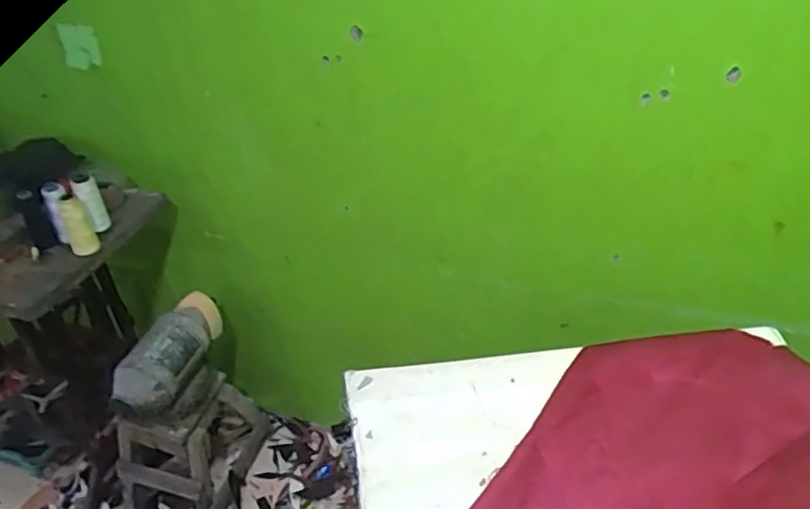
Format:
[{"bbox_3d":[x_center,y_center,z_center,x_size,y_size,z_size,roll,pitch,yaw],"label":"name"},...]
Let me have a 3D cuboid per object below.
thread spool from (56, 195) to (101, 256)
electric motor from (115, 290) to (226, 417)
[{"bbox_3d":[-0.580,-0.054,1.060,0.048,0.116,0.047,-22,40,-24],"label":"thread spool"},{"bbox_3d":[-0.469,0.195,1.242,0.096,0.101,0.290,9,38,15],"label":"electric motor"}]

